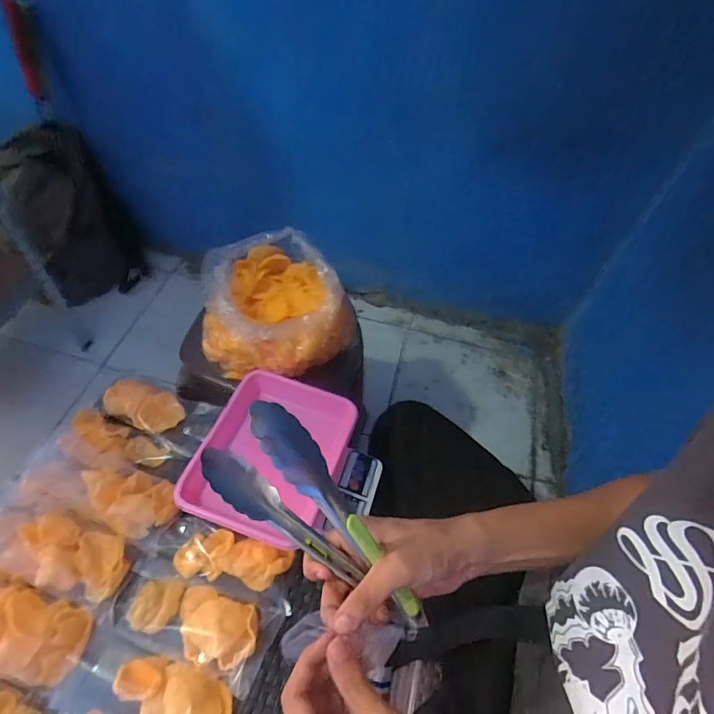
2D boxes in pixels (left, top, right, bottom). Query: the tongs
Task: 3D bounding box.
[{"bbox_3d":[-0.034,0.128,0.374,0.195,0.109,0.040,47,36,-6],"label":"tongs"}]

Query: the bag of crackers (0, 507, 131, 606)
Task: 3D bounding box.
[{"bbox_3d":[-0.374,0.225,0.546,0.193,0.049,0.079,15,53,5],"label":"bag of crackers"}]

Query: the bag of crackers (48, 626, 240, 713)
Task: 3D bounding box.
[{"bbox_3d":[-0.220,0.362,0.490,0.187,0.036,0.076,17,53,7],"label":"bag of crackers"}]

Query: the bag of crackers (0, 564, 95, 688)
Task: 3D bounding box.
[{"bbox_3d":[-0.395,0.293,0.503,0.198,0.041,0.094,15,53,5],"label":"bag of crackers"}]

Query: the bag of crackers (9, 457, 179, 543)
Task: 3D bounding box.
[{"bbox_3d":[-0.339,0.177,0.599,0.204,0.052,0.082,14,53,4],"label":"bag of crackers"}]

